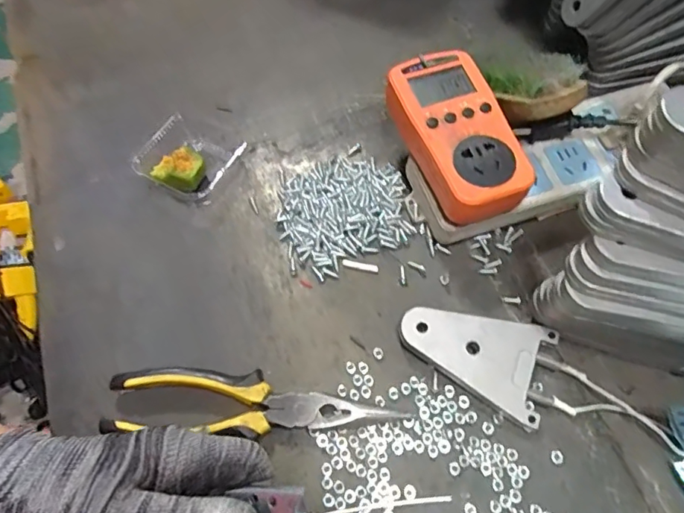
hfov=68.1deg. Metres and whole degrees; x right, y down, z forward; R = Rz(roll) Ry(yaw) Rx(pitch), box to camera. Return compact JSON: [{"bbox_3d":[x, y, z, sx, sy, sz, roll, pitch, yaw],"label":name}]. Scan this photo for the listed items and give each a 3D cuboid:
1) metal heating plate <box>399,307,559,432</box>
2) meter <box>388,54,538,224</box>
[{"bbox_3d":[0.089,0.066,0.347,0.100,0.016,0.065,19,65,10],"label":"metal heating plate"},{"bbox_3d":[0.078,-0.087,0.368,0.077,0.036,0.130,-18,65,-7],"label":"meter"}]

